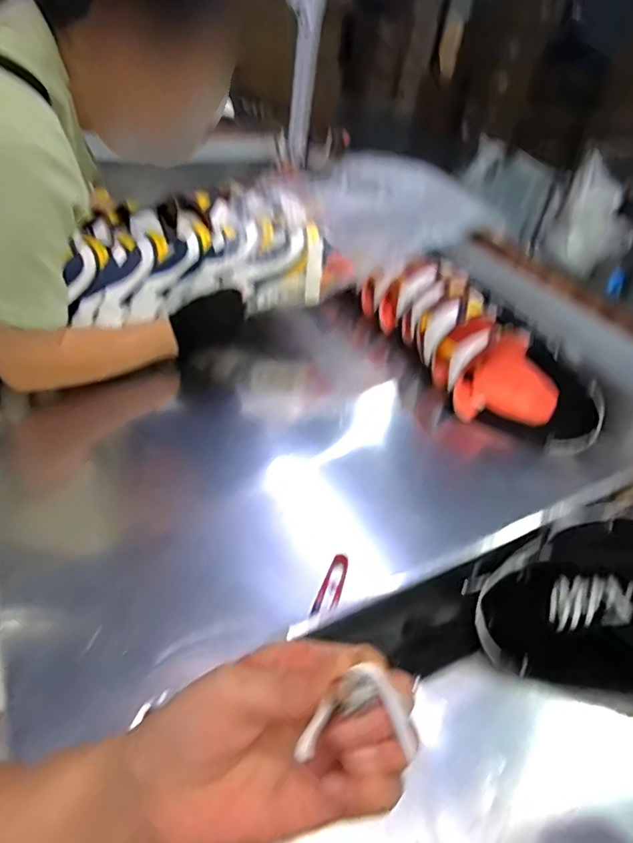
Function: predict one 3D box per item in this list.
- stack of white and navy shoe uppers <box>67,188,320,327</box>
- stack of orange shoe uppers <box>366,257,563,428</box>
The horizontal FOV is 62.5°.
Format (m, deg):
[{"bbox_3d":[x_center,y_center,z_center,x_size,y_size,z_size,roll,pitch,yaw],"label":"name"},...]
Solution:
[{"bbox_3d":[-0.198,-0.276,0.833,0.354,0.115,0.216,-9,42,-19],"label":"stack of white and navy shoe uppers"},{"bbox_3d":[0.222,-0.151,0.866,0.127,0.128,0.395,-15,45,-25],"label":"stack of orange shoe uppers"}]

